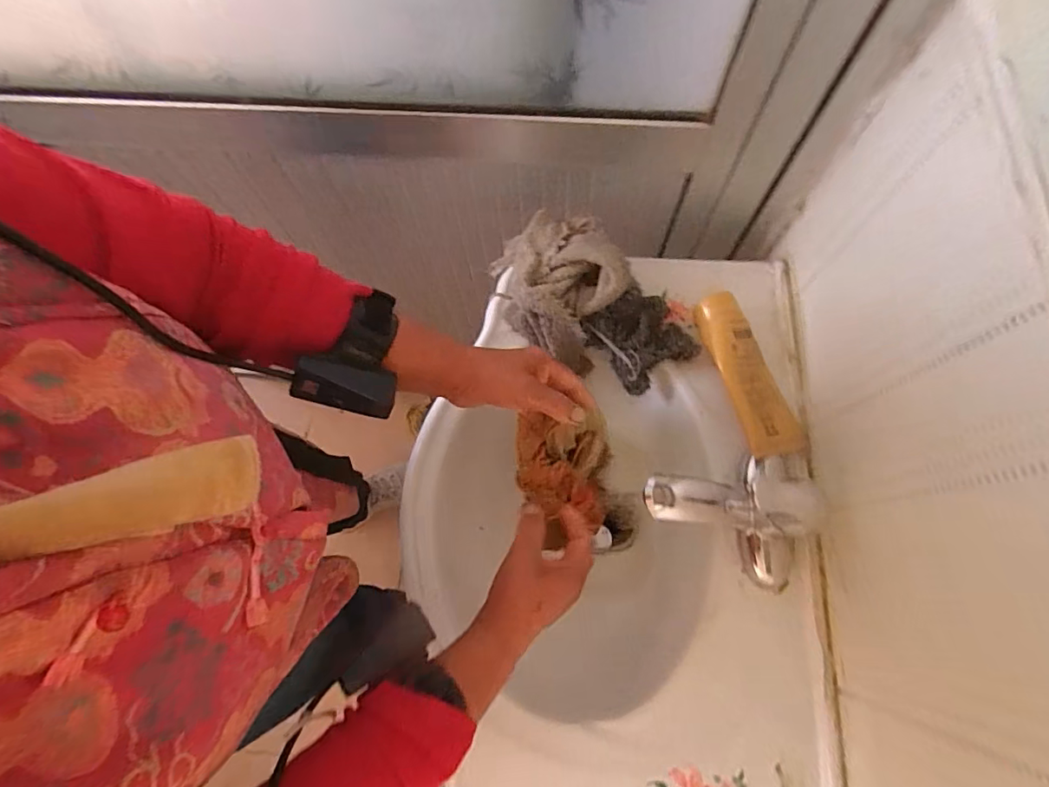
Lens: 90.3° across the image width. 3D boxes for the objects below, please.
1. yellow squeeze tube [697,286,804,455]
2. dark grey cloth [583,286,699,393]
[{"bbox_3d":[0.236,-0.022,0.546,0.059,0.034,0.174,-17,72,-3],"label":"yellow squeeze tube"},{"bbox_3d":[0.127,-0.059,0.579,0.092,0.041,0.100,-34,74,-8],"label":"dark grey cloth"}]

